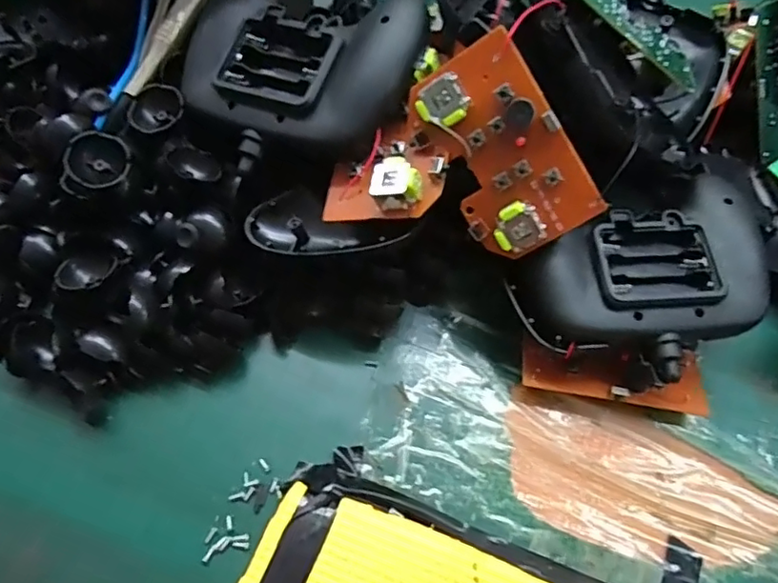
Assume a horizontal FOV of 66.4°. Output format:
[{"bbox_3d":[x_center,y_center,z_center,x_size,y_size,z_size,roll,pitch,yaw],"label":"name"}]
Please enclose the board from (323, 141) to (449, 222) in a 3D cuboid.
[{"bbox_3d":[-0.002,-0.051,0.269,0.056,0.018,0.034,0,68,17],"label":"board"}]

